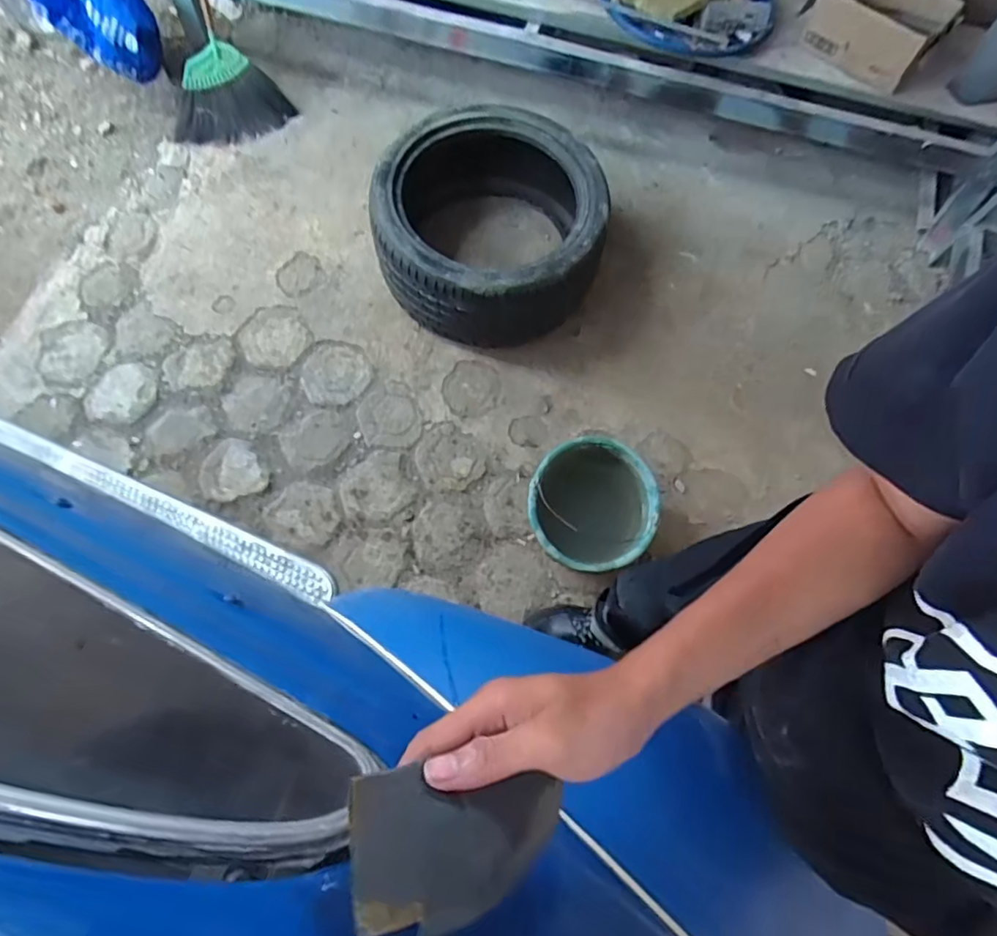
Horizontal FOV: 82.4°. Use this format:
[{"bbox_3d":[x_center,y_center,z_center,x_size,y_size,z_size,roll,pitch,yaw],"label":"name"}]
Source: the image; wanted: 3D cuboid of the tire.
[{"bbox_3d":[-0.034,-0.651,1.551,0.585,0.283,0.592,0,70,-1],"label":"tire"}]

